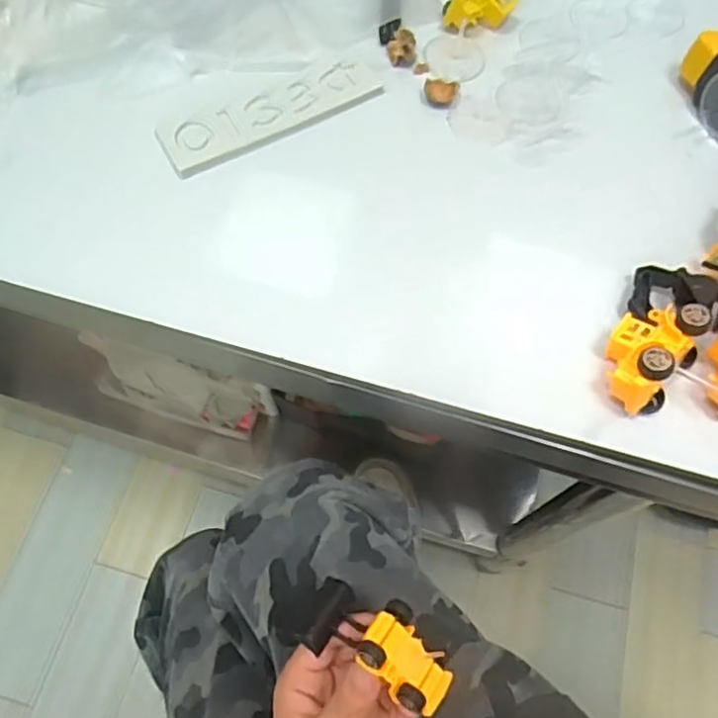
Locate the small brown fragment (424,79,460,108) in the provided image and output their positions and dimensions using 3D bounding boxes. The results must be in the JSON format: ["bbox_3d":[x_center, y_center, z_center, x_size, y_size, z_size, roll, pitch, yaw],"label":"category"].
[{"bbox_3d":[0.050,-0.160,0.389,0.021,0.006,0.015,-1,67,-3],"label":"small brown fragment"}]

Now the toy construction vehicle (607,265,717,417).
[{"bbox_3d":[0.148,-0.014,0.312,0.039,0.034,0.080,28,69,8],"label":"toy construction vehicle"}]

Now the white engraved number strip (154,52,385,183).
[{"bbox_3d":[-0.051,-0.145,0.380,0.131,0.006,0.039,-29,72,-14],"label":"white engraved number strip"}]

